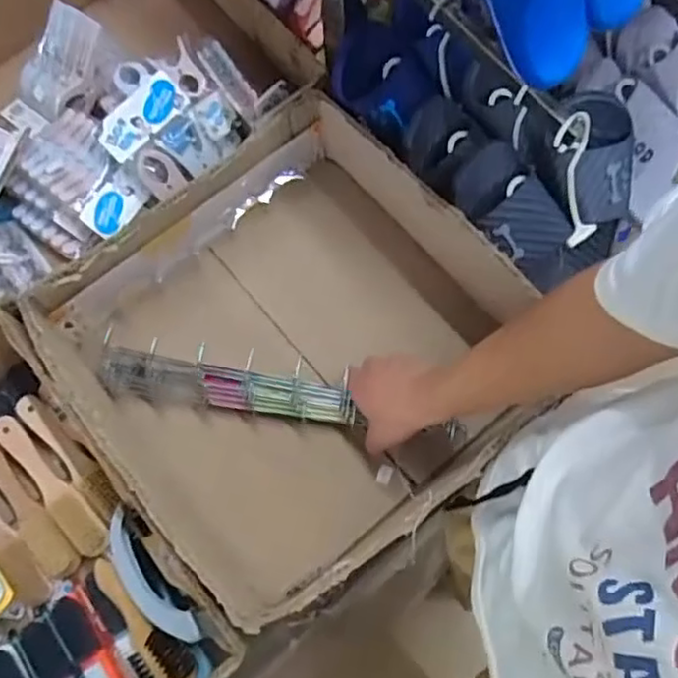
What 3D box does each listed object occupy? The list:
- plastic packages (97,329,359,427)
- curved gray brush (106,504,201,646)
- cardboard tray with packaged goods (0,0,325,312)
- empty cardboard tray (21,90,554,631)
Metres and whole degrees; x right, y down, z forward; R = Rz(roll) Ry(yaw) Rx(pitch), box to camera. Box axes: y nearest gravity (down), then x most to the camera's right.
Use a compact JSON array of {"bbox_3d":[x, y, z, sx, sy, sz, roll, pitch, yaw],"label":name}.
[{"bbox_3d":[-0.137,0.053,0.777,0.309,0.046,0.069,8,71,11],"label":"plastic packages"},{"bbox_3d":[-0.202,0.253,0.685,0.047,0.034,0.158,-39,73,-11],"label":"curved gray brush"},{"bbox_3d":[-0.367,-0.292,0.891,0.573,0.177,0.496,-38,73,-11],"label":"cardboard tray with packaged goods"},{"bbox_3d":[-0.051,0.008,0.752,0.433,0.178,0.472,-40,74,-11],"label":"empty cardboard tray"}]

